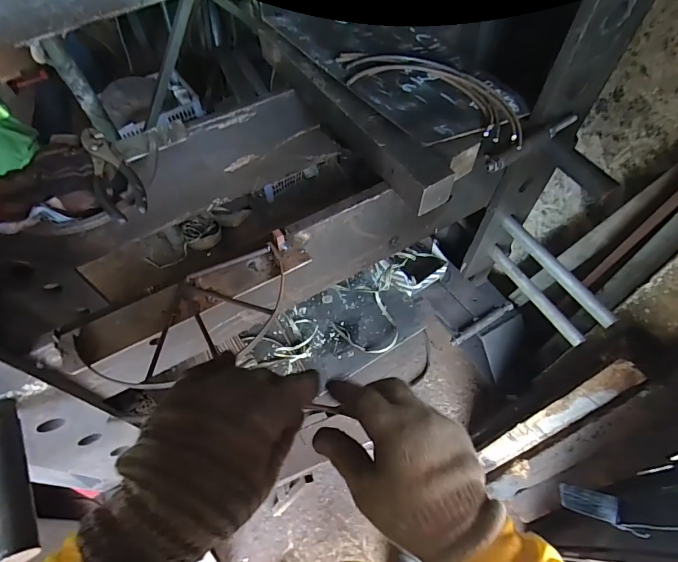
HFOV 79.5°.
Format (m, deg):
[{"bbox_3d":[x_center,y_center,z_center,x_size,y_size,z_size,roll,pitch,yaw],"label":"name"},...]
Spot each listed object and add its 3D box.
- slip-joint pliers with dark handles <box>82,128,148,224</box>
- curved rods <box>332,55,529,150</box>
[{"bbox_3d":[-0.311,-0.149,0.550,0.053,0.017,0.198,-32,62,-16],"label":"slip-joint pliers with dark handles"},{"bbox_3d":[0.131,-0.269,0.573,0.273,0.046,0.126,19,61,14],"label":"curved rods"}]

